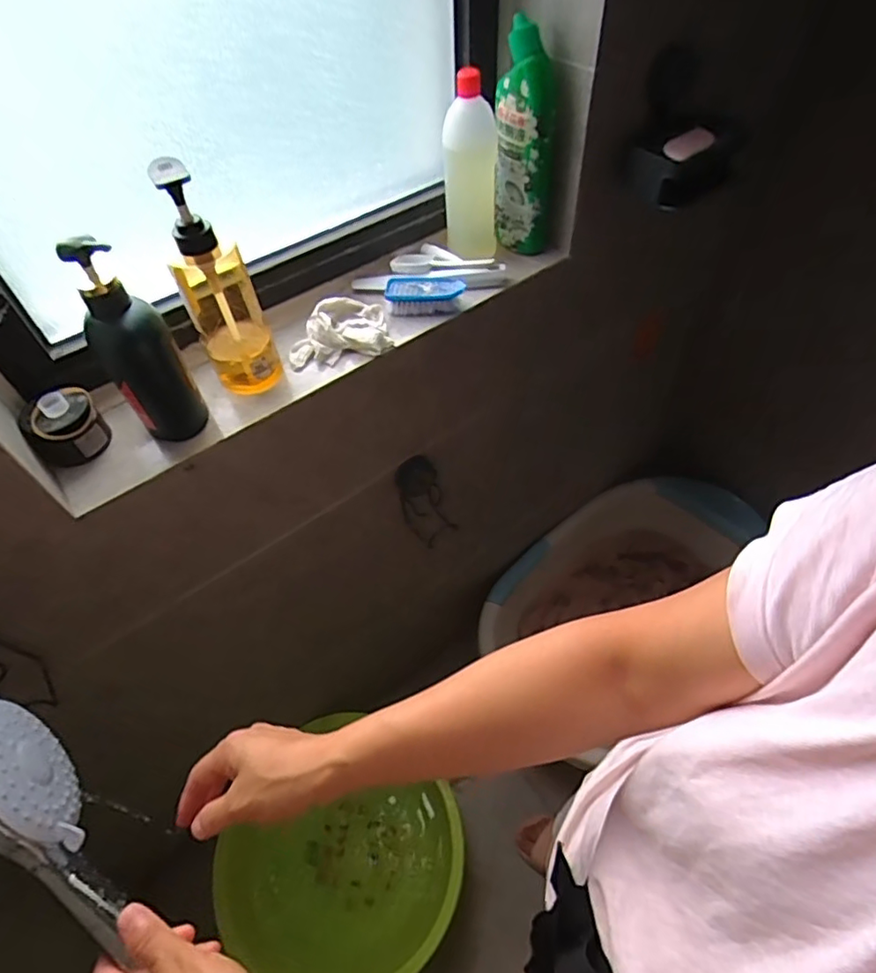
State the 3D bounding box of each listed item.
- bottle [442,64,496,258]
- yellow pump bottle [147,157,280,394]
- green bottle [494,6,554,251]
[{"bbox_3d":[0.039,-0.367,0.690,0.062,0.216,0.055,-1,52,3],"label":"bottle"},{"bbox_3d":[-0.218,-0.198,0.563,0.066,0.222,0.065,-21,54,-12],"label":"yellow pump bottle"},{"bbox_3d":[0.103,-0.392,0.677,0.071,0.232,0.045,3,53,6],"label":"green bottle"}]

